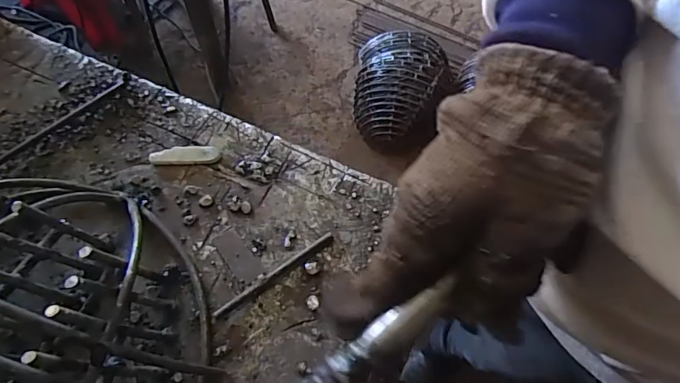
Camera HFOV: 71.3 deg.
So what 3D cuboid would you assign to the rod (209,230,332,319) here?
[{"bbox_3d":[-0.040,0.051,0.295,0.086,0.005,0.006,-32,69,-17],"label":"rod"}]

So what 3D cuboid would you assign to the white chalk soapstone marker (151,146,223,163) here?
[{"bbox_3d":[-0.109,-0.027,0.334,0.049,0.006,0.013,2,63,-1],"label":"white chalk soapstone marker"}]

